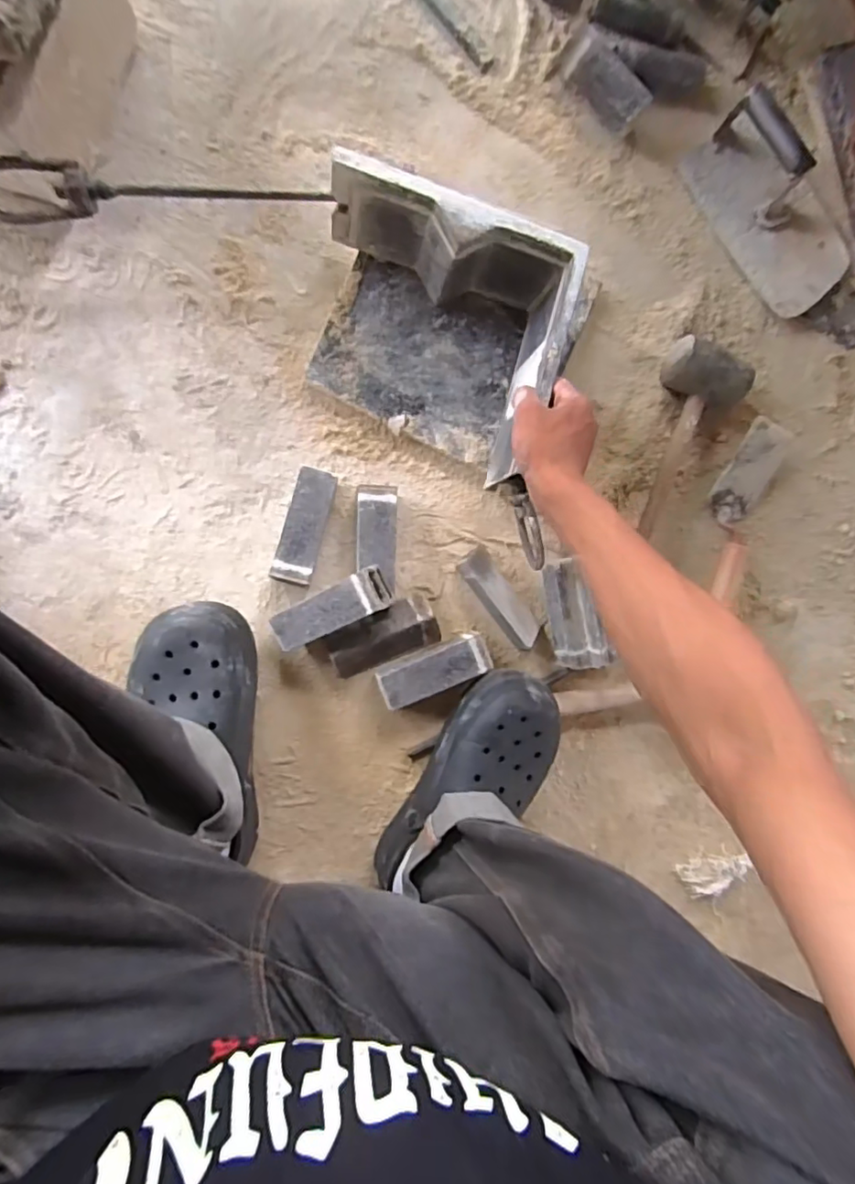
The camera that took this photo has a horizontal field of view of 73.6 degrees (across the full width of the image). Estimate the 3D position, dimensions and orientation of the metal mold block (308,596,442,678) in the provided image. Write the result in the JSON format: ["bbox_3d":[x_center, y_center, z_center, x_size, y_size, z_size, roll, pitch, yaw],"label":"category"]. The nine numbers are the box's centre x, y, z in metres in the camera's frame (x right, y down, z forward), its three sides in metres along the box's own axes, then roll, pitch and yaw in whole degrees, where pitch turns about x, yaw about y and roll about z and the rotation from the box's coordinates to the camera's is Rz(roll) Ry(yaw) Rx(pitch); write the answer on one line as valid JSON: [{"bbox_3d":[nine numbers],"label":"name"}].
[{"bbox_3d":[-0.051,0.049,0.596,0.125,0.033,0.053,-22,98,-6],"label":"metal mold block"}]

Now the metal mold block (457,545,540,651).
[{"bbox_3d":[0.081,0.005,0.612,0.044,0.042,0.115,-39,95,-7],"label":"metal mold block"}]

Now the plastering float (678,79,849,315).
[{"bbox_3d":[0.401,-0.439,0.644,0.133,0.071,0.224,-45,95,-6],"label":"plastering float"}]

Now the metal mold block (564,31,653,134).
[{"bbox_3d":[0.192,-0.549,0.621,0.099,0.046,0.043,44,84,-6],"label":"metal mold block"}]

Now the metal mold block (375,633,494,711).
[{"bbox_3d":[0.006,0.081,0.599,0.116,0.044,0.046,-23,93,-8],"label":"metal mold block"}]

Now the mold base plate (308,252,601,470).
[{"bbox_3d":[0.028,-0.268,0.616,0.245,0.017,0.218,23,87,-9],"label":"mold base plate"}]

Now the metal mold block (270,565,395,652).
[{"bbox_3d":[-0.093,0.018,0.544,0.116,0.029,0.039,-26,95,14],"label":"metal mold block"}]

